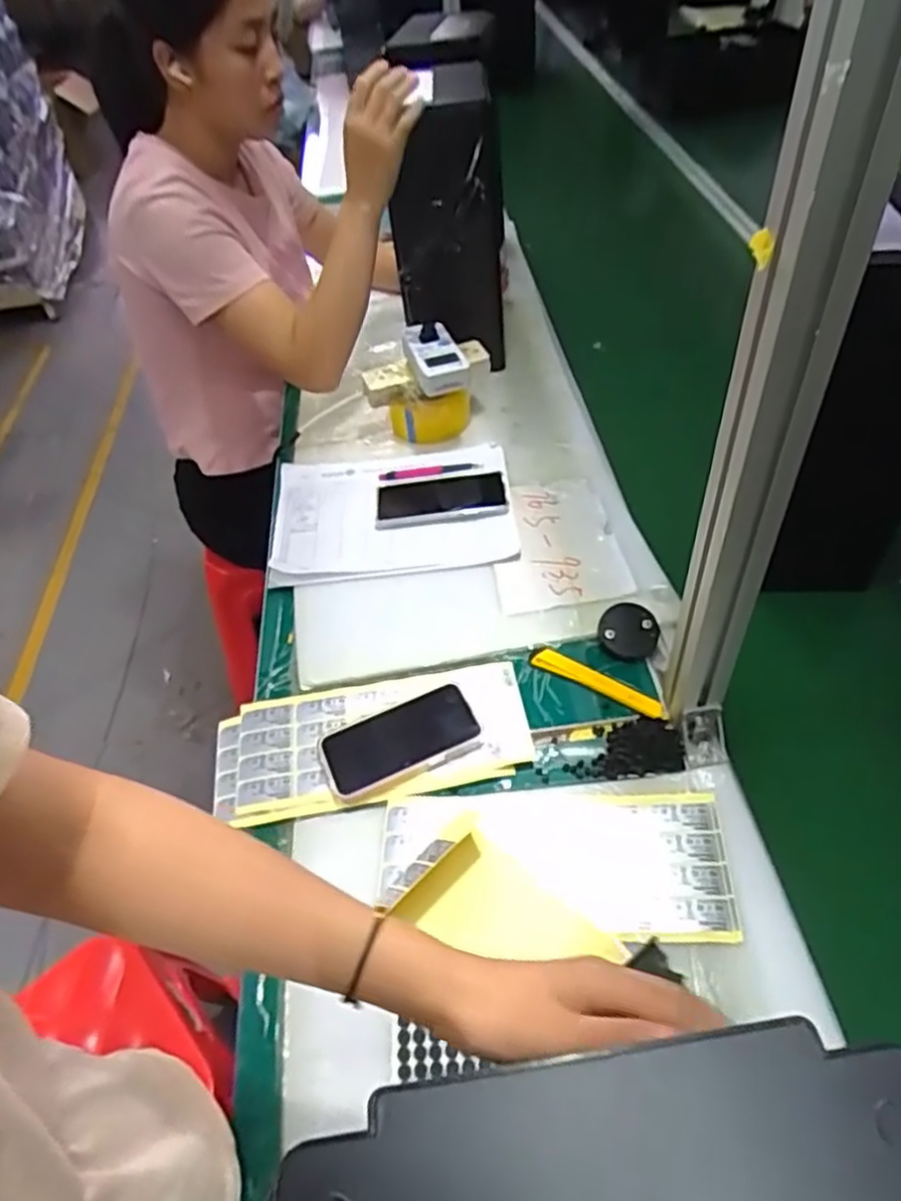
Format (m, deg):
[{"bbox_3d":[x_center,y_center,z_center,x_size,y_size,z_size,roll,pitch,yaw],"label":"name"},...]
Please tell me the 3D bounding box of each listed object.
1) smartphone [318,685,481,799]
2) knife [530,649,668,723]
[{"bbox_3d":[-0.048,0.131,0.704,0.146,0.008,0.074,-19,49,-12],"label":"smartphone"},{"bbox_3d":[0.144,0.079,0.726,0.140,0.014,0.022,24,54,25],"label":"knife"}]

